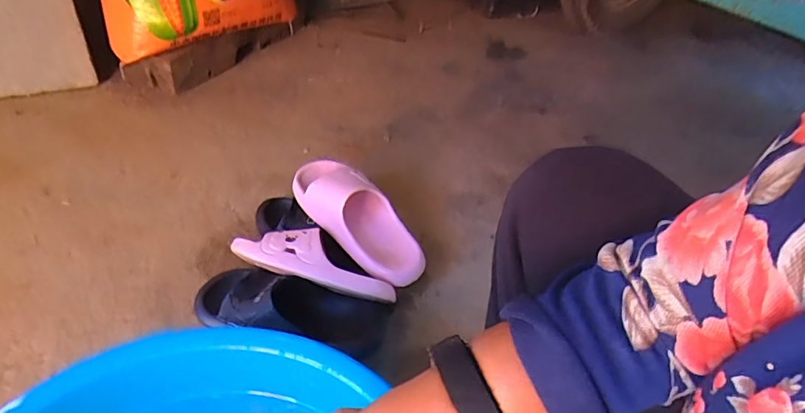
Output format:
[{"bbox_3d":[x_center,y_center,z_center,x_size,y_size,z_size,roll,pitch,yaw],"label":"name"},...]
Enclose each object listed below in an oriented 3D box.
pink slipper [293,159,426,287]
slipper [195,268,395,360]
[{"bbox_3d":[-0.065,0.015,0.732,0.248,0.063,0.092,43,54,13],"label":"pink slipper"},{"bbox_3d":[-0.157,0.138,0.689,0.266,0.075,0.098,10,44,6],"label":"slipper"}]

